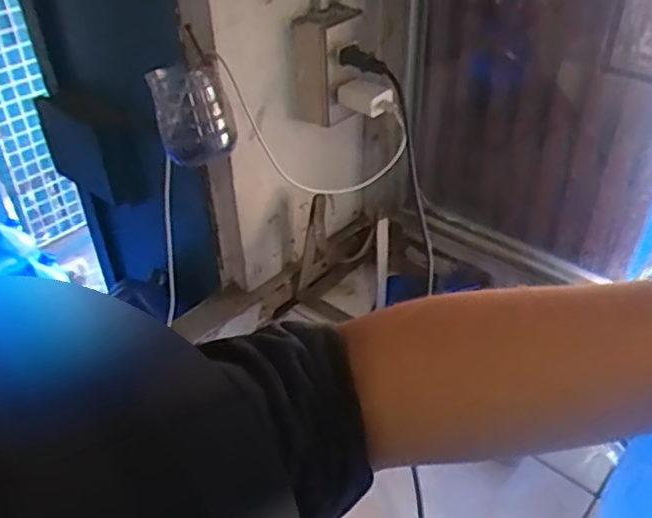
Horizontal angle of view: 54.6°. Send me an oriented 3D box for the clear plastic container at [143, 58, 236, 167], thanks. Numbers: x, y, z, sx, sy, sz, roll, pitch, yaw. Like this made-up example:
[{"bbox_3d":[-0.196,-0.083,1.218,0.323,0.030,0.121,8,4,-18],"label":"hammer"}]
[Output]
[{"bbox_3d":[-0.138,-0.151,0.664,0.079,0.095,0.057,-10,40,-10],"label":"clear plastic container"}]

